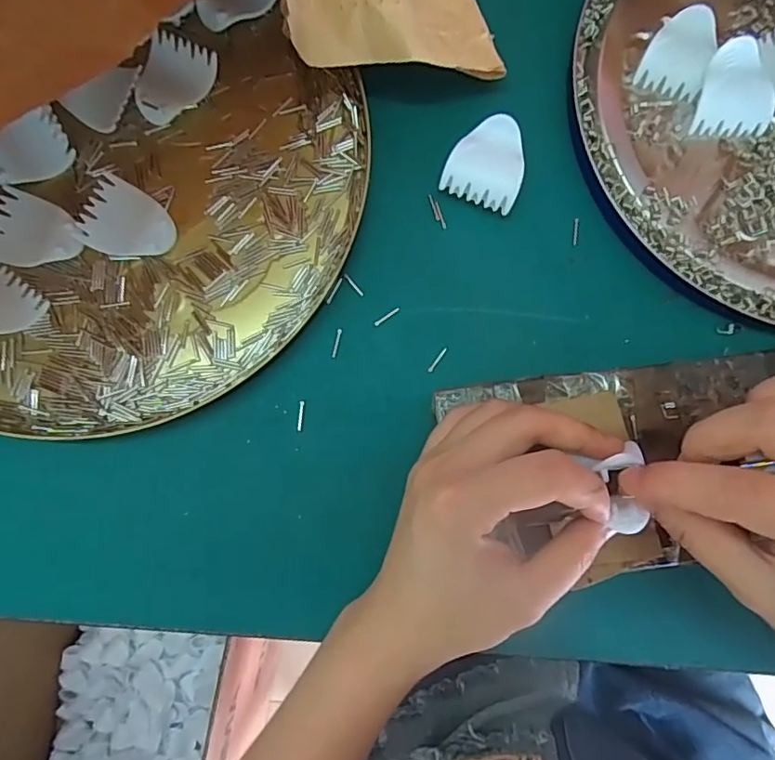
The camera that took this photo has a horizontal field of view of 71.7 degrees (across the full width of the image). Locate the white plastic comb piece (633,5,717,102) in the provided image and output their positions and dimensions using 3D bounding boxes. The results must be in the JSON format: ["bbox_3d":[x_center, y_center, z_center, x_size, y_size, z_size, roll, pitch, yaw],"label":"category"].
[{"bbox_3d":[0.158,-0.178,0.290,0.032,0.010,0.046,21,86,3],"label":"white plastic comb piece"}]

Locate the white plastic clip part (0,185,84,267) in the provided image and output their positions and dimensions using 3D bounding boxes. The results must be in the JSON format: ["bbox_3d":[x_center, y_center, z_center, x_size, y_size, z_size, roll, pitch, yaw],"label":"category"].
[{"bbox_3d":[-0.189,-0.080,0.289,0.050,0.004,0.040,16,86,3],"label":"white plastic clip part"}]

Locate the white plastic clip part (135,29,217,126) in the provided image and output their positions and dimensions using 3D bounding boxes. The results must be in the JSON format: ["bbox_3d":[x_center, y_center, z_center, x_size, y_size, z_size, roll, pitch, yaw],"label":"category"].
[{"bbox_3d":[-0.117,-0.165,0.299,0.035,0.010,0.046,16,86,3],"label":"white plastic clip part"}]

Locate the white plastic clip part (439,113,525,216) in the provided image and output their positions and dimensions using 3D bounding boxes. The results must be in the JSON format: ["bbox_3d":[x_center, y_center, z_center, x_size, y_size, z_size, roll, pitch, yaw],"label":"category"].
[{"bbox_3d":[0.054,-0.117,0.286,0.040,0.010,0.045,21,86,3],"label":"white plastic clip part"}]

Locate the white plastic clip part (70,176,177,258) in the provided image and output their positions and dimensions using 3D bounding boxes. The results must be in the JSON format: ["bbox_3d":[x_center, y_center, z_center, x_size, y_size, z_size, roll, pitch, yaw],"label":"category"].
[{"bbox_3d":[-0.139,-0.084,0.291,0.048,0.008,0.040,24,87,3],"label":"white plastic clip part"}]

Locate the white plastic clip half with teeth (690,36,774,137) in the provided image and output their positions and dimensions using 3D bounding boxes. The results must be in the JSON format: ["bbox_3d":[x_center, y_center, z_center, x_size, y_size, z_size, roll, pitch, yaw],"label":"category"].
[{"bbox_3d":[0.183,-0.153,0.282,0.037,0.016,0.042,1,86,2],"label":"white plastic clip half with teeth"}]

